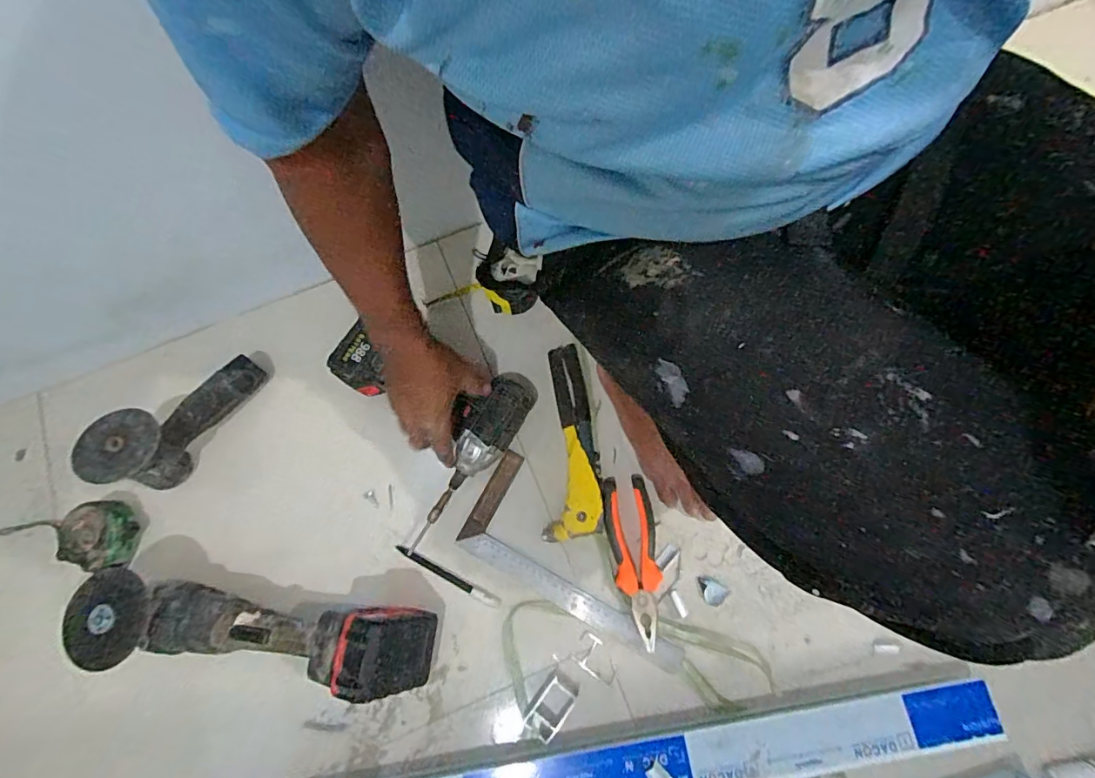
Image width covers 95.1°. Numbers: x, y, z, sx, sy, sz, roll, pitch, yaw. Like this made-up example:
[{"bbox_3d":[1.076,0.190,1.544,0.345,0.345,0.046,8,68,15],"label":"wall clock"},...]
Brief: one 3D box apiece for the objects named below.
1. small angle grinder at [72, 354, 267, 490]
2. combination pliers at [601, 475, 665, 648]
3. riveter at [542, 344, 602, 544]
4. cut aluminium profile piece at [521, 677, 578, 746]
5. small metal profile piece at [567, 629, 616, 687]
[{"bbox_3d":[-0.464,0.048,0.642,0.076,0.103,0.212,32,51,11],"label":"small angle grinder"},{"bbox_3d":[0.108,0.203,0.605,0.059,0.021,0.192,-7,73,-2],"label":"combination pliers"},{"bbox_3d":[0.027,0.064,0.654,0.071,0.025,0.251,-4,73,-1],"label":"riveter"},{"bbox_3d":[0.003,0.361,0.566,0.036,0.018,0.061,38,77,11],"label":"cut aluminium profile piece"},{"bbox_3d":[0.057,0.317,0.590,0.056,0.007,0.038,35,76,11],"label":"small metal profile piece"}]

